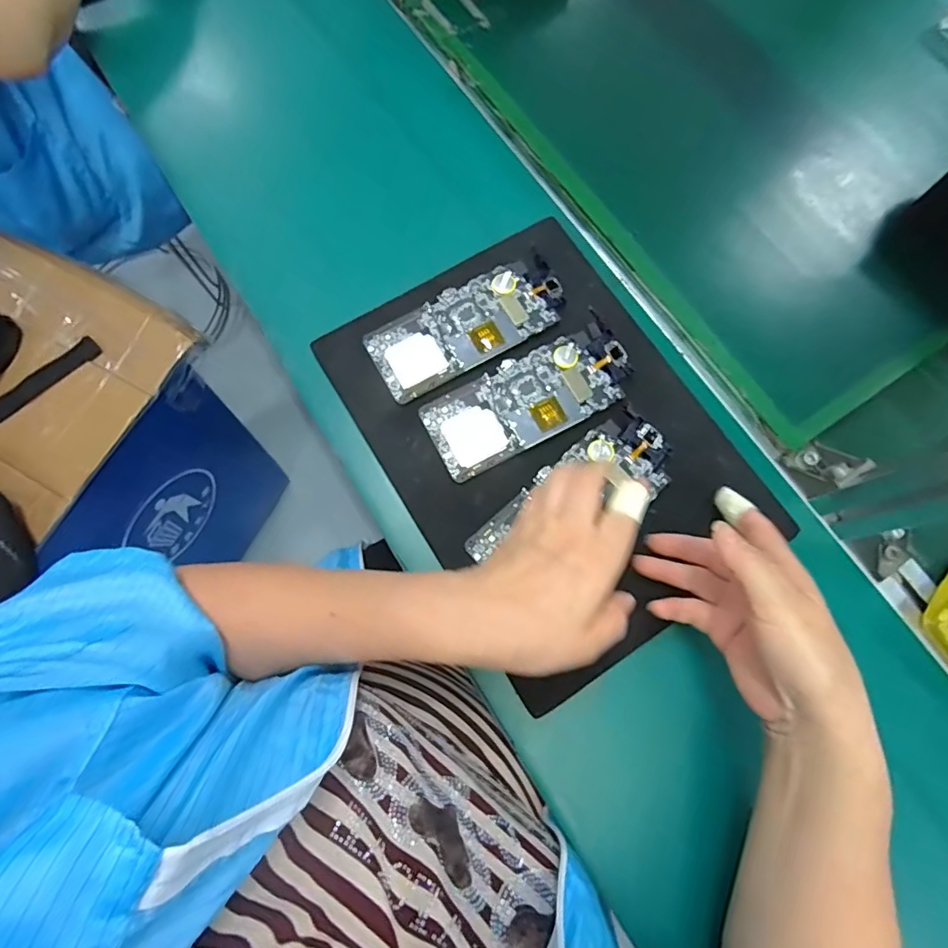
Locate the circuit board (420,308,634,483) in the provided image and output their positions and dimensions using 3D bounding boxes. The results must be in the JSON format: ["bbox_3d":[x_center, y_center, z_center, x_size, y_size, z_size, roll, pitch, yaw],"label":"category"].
[{"bbox_3d":[0.045,-0.064,0.423,0.172,0.010,0.074,-28,78,-7],"label":"circuit board"}]

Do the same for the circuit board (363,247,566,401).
[{"bbox_3d":[-0.003,-0.129,0.443,0.175,0.004,0.072,-28,78,-7],"label":"circuit board"}]

